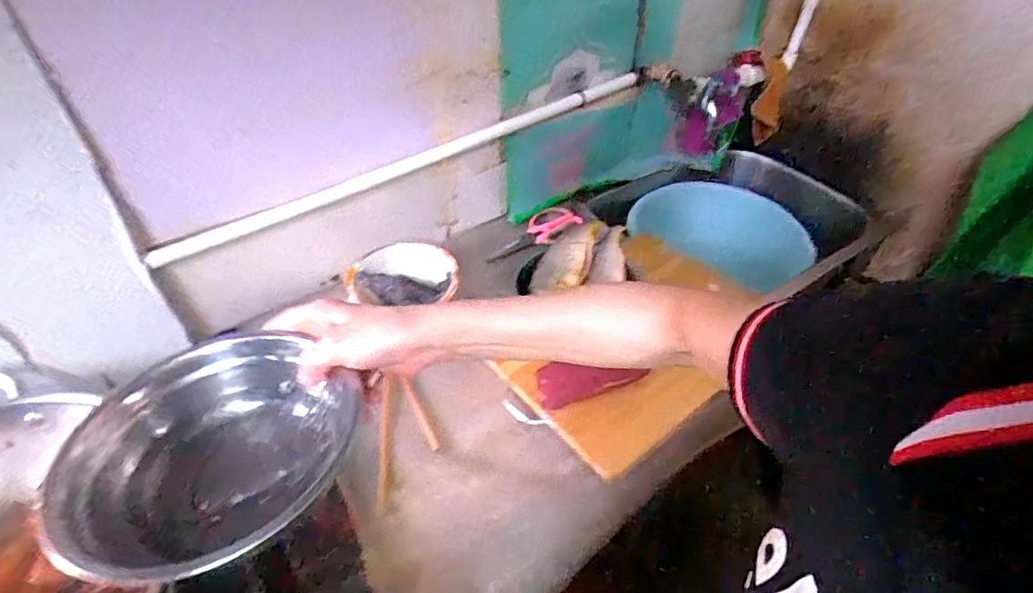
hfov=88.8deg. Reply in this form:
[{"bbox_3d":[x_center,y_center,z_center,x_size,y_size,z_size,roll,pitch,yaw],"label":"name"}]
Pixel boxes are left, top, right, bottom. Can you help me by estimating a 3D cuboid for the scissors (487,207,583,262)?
[{"bbox_3d":[0.025,-0.108,0.917,0.184,0.018,0.074,-30,51,-23],"label":"scissors"}]

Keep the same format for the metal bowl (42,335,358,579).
[{"bbox_3d":[-0.209,0.101,0.357,0.159,0.064,0.174,1,43,-1],"label":"metal bowl"}]

